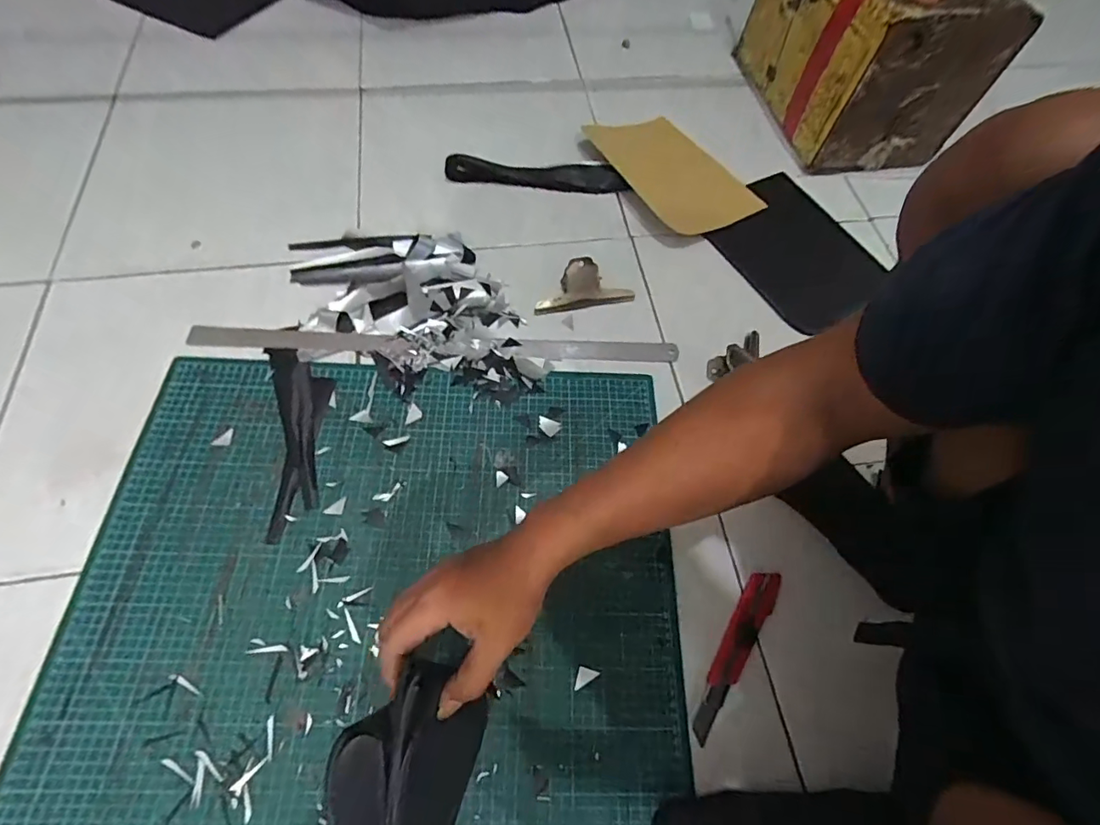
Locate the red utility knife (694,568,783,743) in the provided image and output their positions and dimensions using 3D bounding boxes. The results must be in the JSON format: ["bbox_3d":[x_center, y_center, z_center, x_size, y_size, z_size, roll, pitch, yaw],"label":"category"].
[{"bbox_3d":[0.188,0.238,0.516,0.032,0.010,0.179,31,65,12],"label":"red utility knife"}]

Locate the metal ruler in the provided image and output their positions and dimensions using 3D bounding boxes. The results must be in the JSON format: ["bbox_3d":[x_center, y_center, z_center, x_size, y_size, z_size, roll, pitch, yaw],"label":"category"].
[{"bbox_3d":[-0.147,-0.089,0.671,0.622,0.008,0.035,2,59,-2],"label":"metal ruler"}]

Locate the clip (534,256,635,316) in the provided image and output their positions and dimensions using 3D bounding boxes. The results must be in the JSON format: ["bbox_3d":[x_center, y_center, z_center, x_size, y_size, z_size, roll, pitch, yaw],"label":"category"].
[{"bbox_3d":[0.046,-0.177,0.706,0.140,0.042,0.058,-8,64,-8],"label":"clip"}]

